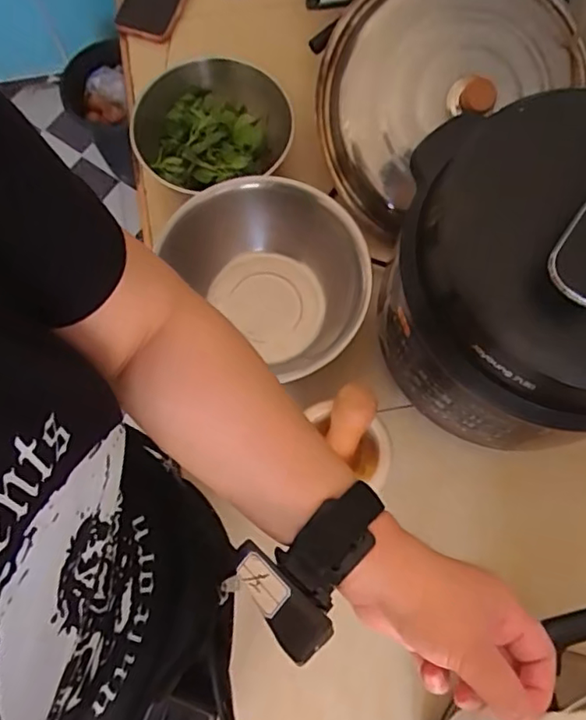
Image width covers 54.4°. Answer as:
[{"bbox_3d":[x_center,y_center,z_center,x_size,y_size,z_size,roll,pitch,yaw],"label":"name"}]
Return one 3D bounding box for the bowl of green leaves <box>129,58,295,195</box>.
[{"bbox_3d":[-0.090,-0.267,0.688,0.184,0.092,0.163,-18,75,-4],"label":"bowl of green leaves"}]

